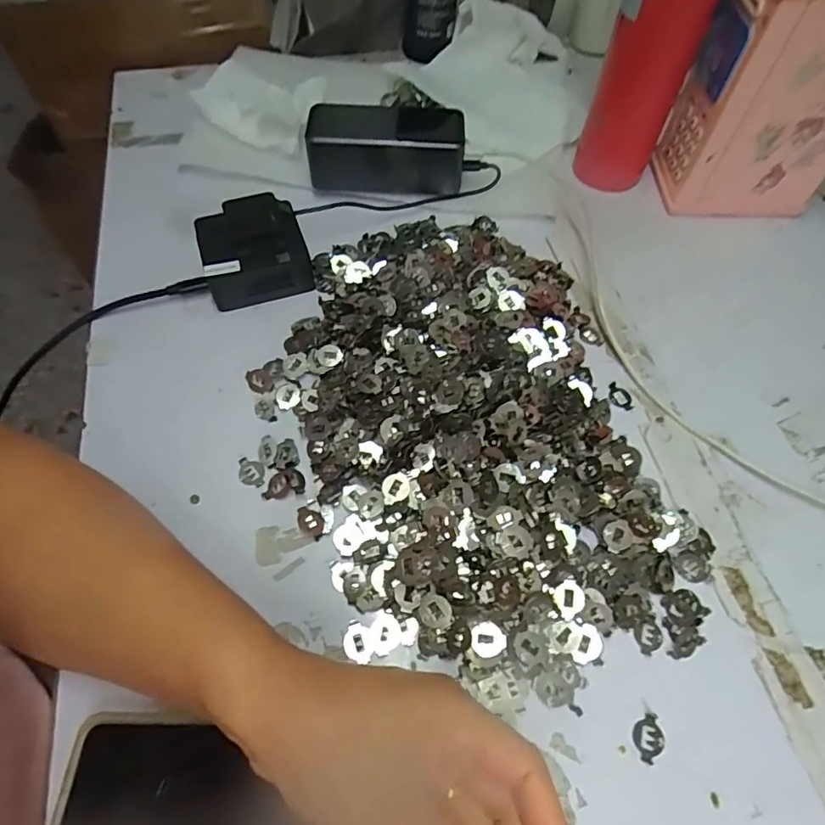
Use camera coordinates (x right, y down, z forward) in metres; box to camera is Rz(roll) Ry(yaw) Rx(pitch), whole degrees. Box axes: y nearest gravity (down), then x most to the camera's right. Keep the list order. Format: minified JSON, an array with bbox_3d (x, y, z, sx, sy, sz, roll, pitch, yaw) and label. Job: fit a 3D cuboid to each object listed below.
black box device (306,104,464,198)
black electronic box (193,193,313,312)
[{"bbox_3d":[-0.022,-0.228,0.458,0.129,0.046,0.064,4,60,1],"label":"black box device"},{"bbox_3d":[-0.123,-0.124,0.411,0.076,0.039,0.074,-18,63,-12],"label":"black electronic box"}]

